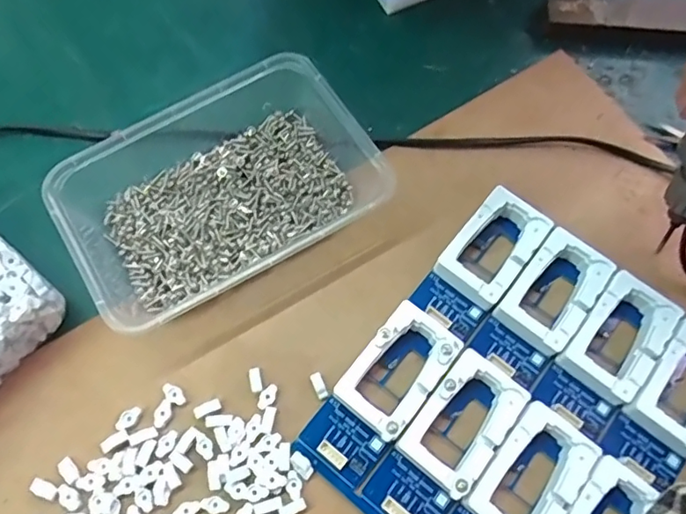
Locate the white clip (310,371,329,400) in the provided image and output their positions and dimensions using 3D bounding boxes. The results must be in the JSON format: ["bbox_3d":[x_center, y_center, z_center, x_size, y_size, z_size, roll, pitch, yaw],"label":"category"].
[{"bbox_3d":[-0.012,0.068,0.285,0.006,0.004,0.014,-23,71,-10],"label":"white clip"}]

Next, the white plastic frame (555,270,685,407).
[{"bbox_3d":[0.149,0.043,0.291,0.040,0.017,0.061,39,73,12],"label":"white plastic frame"}]

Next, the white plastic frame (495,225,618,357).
[{"bbox_3d":[0.116,0.020,0.299,0.039,0.018,0.065,37,73,12],"label":"white plastic frame"}]

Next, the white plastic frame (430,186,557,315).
[{"bbox_3d":[0.086,-0.005,0.309,0.040,0.019,0.062,38,73,12],"label":"white plastic frame"}]

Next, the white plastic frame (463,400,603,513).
[{"bbox_3d":[0.092,0.108,0.265,0.040,0.016,0.063,39,73,13],"label":"white plastic frame"}]

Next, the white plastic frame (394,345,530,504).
[{"bbox_3d":[0.060,0.083,0.273,0.039,0.018,0.063,38,73,12],"label":"white plastic frame"}]

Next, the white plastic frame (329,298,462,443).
[{"bbox_3d":[0.029,0.059,0.282,0.039,0.019,0.063,37,73,12],"label":"white plastic frame"}]

